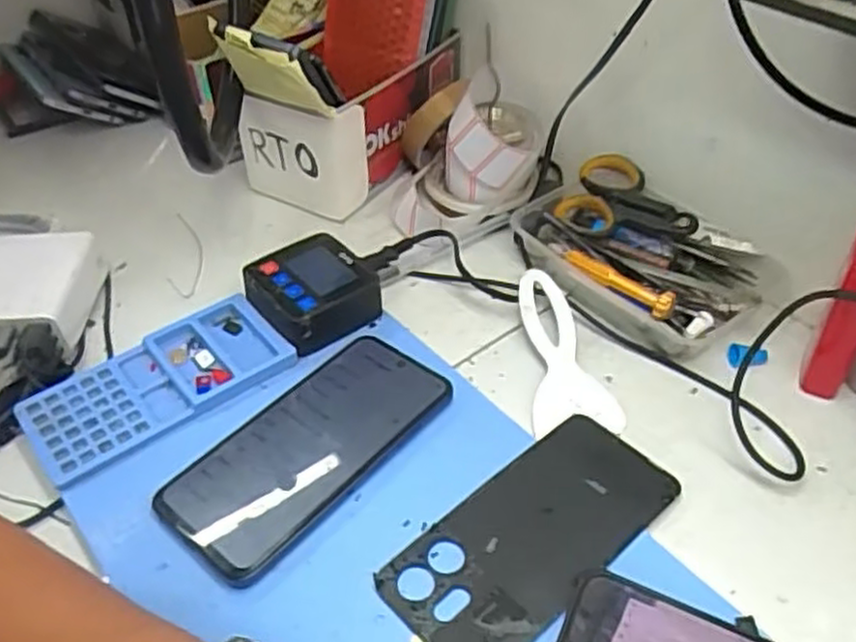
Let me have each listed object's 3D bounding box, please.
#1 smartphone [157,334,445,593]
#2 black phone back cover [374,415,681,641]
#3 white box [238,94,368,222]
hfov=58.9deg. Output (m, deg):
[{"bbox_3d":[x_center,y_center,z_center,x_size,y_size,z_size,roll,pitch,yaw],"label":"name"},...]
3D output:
[{"bbox_3d":[-0.064,0.067,0.419,0.076,0.008,0.160,32,51,28],"label":"smartphone"},{"bbox_3d":[0.056,0.104,0.385,0.163,0.008,0.075,-34,54,-31],"label":"black phone back cover"},{"bbox_3d":[-0.098,-0.130,0.589,0.101,0.091,0.041,26,49,24],"label":"white box"}]

